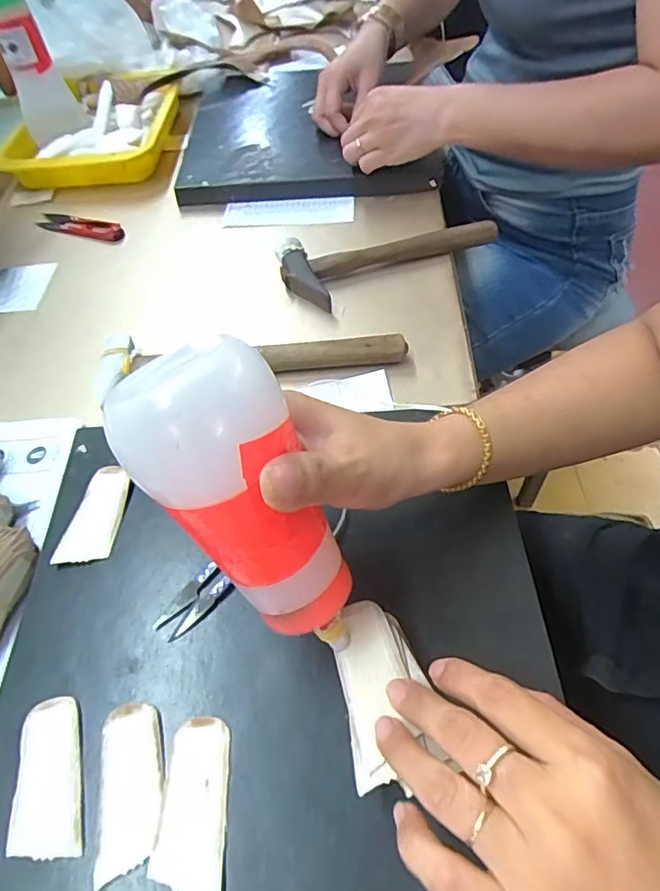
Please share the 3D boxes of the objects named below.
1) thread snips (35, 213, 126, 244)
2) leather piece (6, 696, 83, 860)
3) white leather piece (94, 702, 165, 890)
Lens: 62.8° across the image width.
[{"bbox_3d":[-0.285,-0.248,0.613,0.115,0.014,0.029,16,56,15],"label":"thread snips"},{"bbox_3d":[-0.140,0.164,0.270,0.031,0.004,0.070,-13,54,-5],"label":"leather piece"},{"bbox_3d":[-0.098,0.166,0.267,0.030,0.004,0.072,-11,54,-4],"label":"white leather piece"}]

